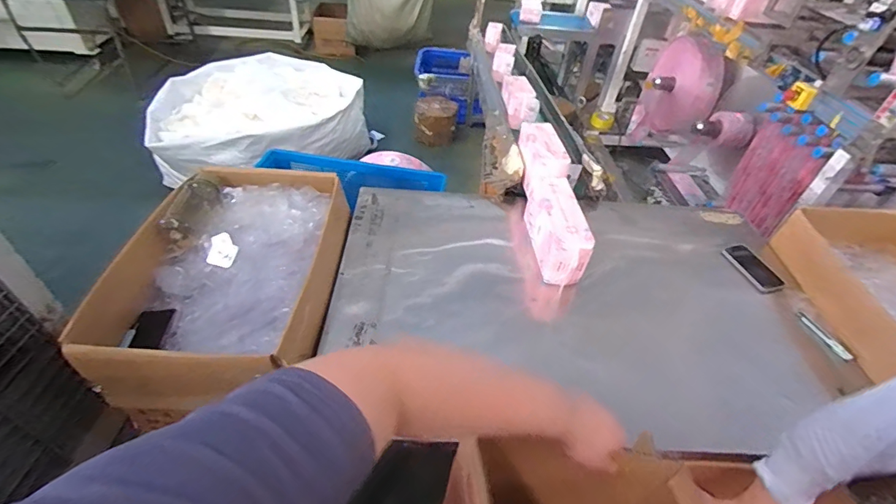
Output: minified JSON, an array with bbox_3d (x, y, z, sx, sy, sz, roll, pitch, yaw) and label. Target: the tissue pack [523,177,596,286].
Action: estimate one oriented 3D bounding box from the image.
[{"bbox_3d":[0.263,-0.052,1.063,0.089,0.131,0.258,-2,44,-7],"label":"tissue pack"}]

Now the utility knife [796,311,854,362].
[{"bbox_3d":[0.828,0.183,0.968,0.018,0.015,0.132,-7,45,-13],"label":"utility knife"}]

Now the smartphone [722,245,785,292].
[{"bbox_3d":[0.773,0.039,1.112,0.068,0.016,0.146,-9,45,-14],"label":"smartphone"}]

